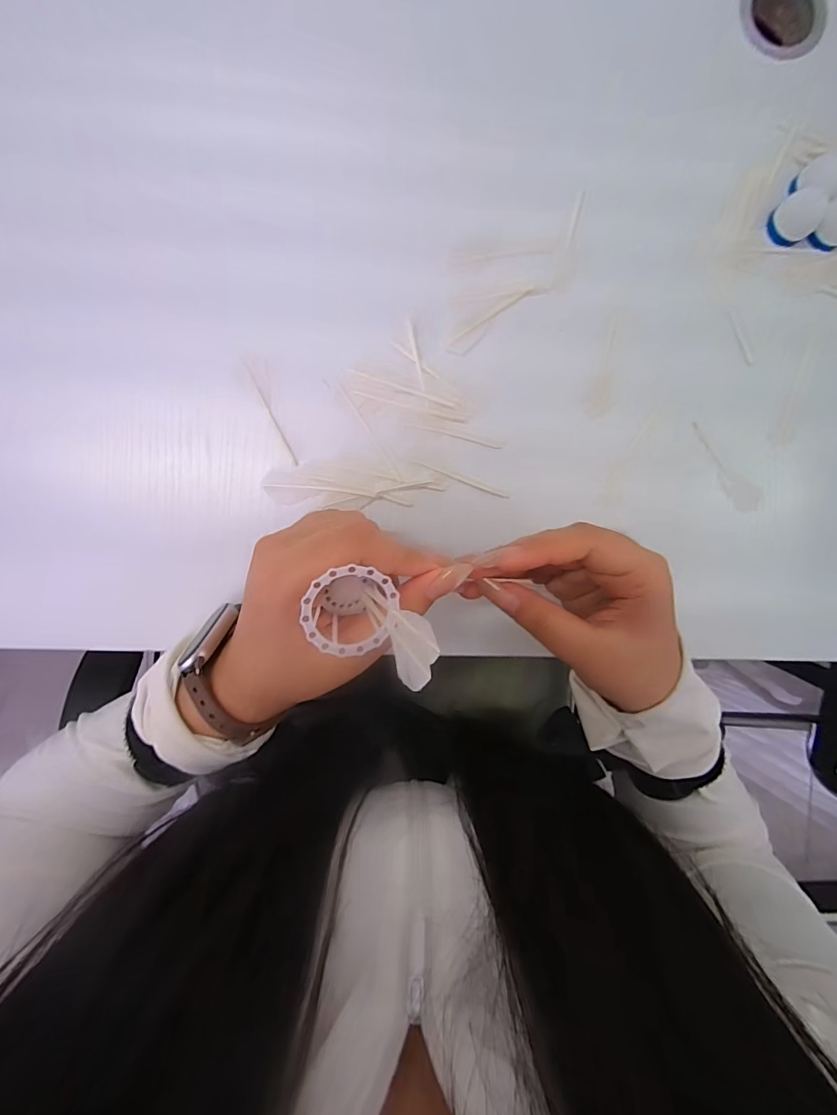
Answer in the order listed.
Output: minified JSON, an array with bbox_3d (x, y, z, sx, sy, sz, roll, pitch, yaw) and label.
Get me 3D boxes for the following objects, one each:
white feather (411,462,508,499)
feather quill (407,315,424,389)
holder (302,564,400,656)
[{"bbox_3d":[0.027,-0.048,0.273,0.061,0.004,0.004,22,91,-6],"label":"white feather"},{"bbox_3d":[-0.001,-0.123,0.267,0.004,0.004,0.041,-14,95,-5],"label":"feather quill"},{"bbox_3d":[-0.029,0.022,0.198,0.035,0.037,0.037,9,92,-6],"label":"holder"}]

